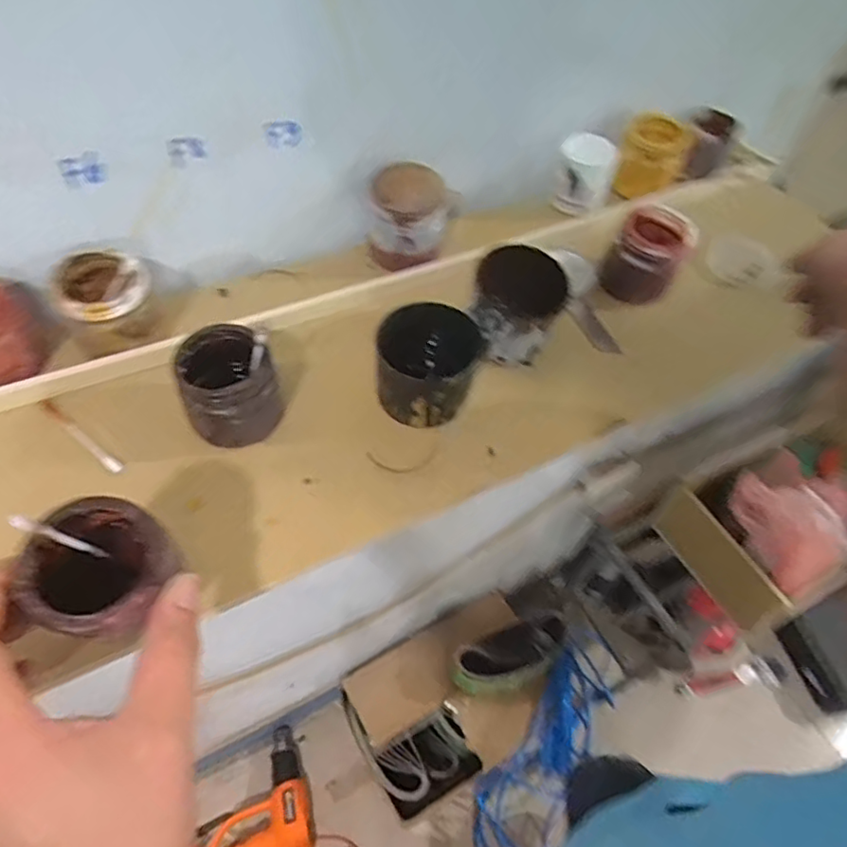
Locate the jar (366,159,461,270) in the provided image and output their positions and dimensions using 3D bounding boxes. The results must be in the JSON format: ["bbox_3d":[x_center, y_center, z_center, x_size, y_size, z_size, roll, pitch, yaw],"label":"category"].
[{"bbox_3d":[-0.009,-0.152,0.445,0.051,0.064,0.049,2,52,-3],"label":"jar"}]

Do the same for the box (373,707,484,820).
[{"bbox_3d":[0.002,0.730,1.265,0.189,0.179,0.136,-26,58,-22],"label":"box"}]

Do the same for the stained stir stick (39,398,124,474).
[{"bbox_3d":[-0.209,0.006,0.361,0.078,0.007,0.009,33,57,20],"label":"stained stir stick"}]

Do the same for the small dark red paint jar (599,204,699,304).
[{"bbox_3d":[0.171,-0.126,0.454,0.051,0.062,0.053,2,52,-3],"label":"small dark red paint jar"}]

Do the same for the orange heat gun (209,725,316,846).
[{"bbox_3d":[-0.354,0.813,1.280,0.210,0.070,0.280,-10,54,-11],"label":"orange heat gun"}]

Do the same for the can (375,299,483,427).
[{"bbox_3d":[0.002,-0.038,0.380,0.066,0.052,0.066,2,52,-3],"label":"can"}]

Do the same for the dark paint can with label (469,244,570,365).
[{"bbox_3d":[0.064,-0.079,0.407,0.055,0.057,0.059,22,54,13],"label":"dark paint can with label"}]

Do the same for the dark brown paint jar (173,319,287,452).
[{"bbox_3d":[-0.113,-0.021,0.350,0.053,0.059,0.051,2,52,-3],"label":"dark brown paint jar"}]

